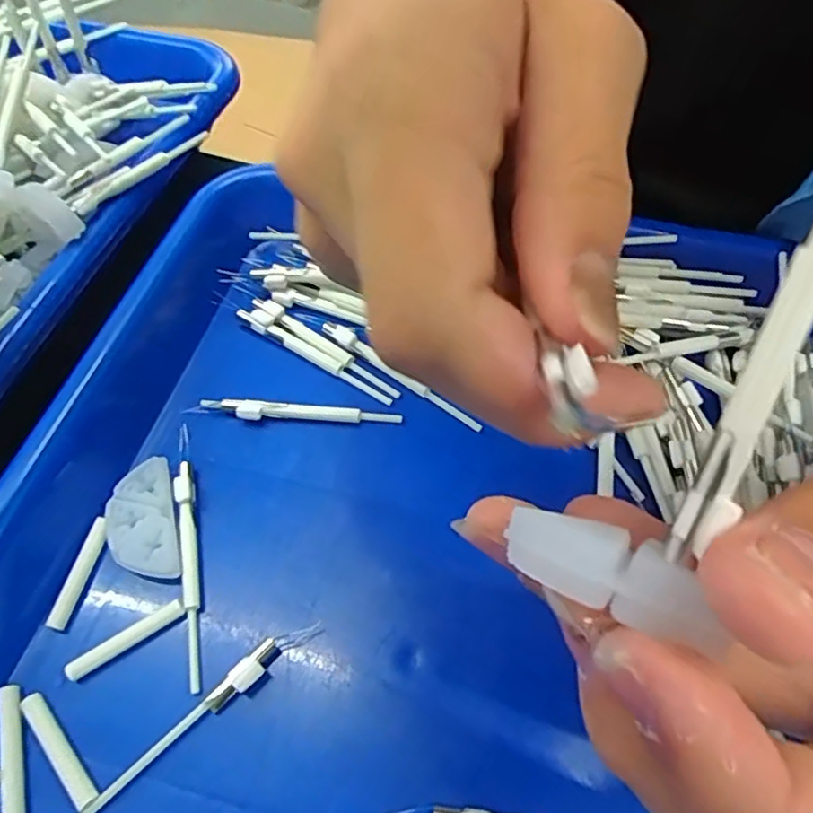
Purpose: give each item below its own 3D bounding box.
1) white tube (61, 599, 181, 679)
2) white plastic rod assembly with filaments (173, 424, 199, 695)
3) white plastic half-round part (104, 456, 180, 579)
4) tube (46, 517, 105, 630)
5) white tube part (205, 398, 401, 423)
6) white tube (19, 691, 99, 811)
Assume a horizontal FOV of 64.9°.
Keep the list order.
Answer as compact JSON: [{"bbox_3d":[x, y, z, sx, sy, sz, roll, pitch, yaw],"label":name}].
[{"bbox_3d":[-0.080,0.066,0.182,0.034,0.004,0.005,-30,62,-16],"label":"white tube"},{"bbox_3d":[-0.066,0.042,0.194,0.005,0.005,0.082,-13,58,-6],"label":"white plastic rod assembly with filaments"},{"bbox_3d":[-0.082,0.036,0.197,0.020,0.007,0.038,-14,59,-7],"label":"white plastic half-round part"},{"bbox_3d":[-0.098,0.049,0.192,0.005,0.004,0.033,9,59,8],"label":"tube"},{"bbox_3d":[-0.036,0.002,0.219,0.067,0.005,0.007,2,58,3],"label":"white tube part"},{"bbox_3d":[-0.091,0.089,0.166,0.006,0.004,0.033,-39,64,-20],"label":"white tube"}]

